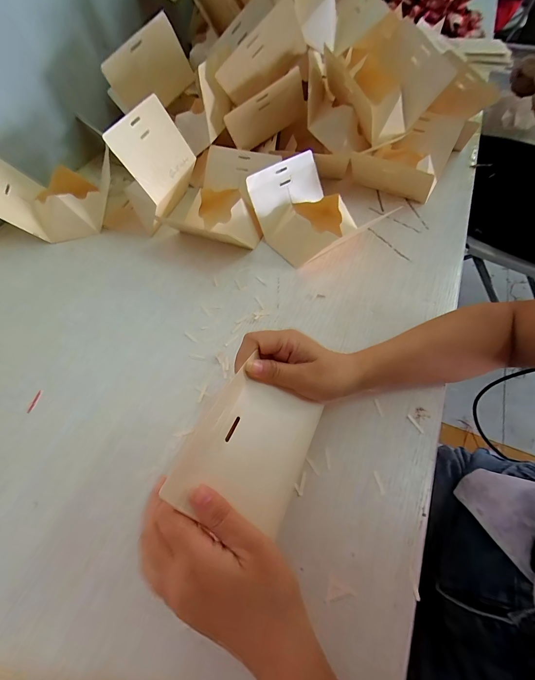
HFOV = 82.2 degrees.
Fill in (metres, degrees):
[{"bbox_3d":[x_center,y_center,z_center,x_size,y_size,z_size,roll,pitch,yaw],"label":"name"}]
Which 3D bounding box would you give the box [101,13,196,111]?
[{"bbox_3d":[-0.185,-0.412,0.477,0.131,0.084,0.026,-32,35,11],"label":"box"}]

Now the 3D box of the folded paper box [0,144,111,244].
[{"bbox_3d":[-0.330,-0.229,0.478,0.159,0.069,0.136,-7,59,-4],"label":"folded paper box"}]

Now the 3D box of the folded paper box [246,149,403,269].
[{"bbox_3d":[0.057,-0.192,0.451,0.129,0.073,0.138,-32,64,-18],"label":"folded paper box"}]

